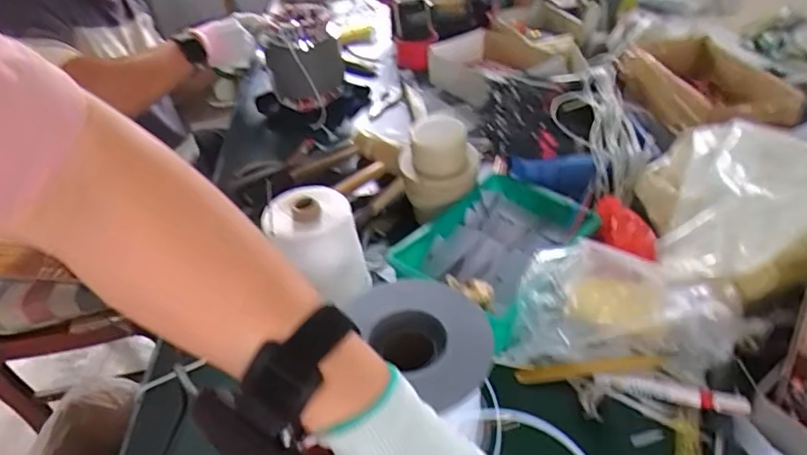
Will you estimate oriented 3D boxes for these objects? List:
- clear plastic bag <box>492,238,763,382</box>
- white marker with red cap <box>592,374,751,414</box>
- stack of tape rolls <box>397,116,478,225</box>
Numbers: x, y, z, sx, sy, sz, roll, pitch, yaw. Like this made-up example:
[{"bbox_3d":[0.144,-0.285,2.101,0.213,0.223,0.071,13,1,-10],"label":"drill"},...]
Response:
[{"bbox_3d":[0.247,0.098,0.579,0.246,0.128,0.074,5,42,13],"label":"clear plastic bag"},{"bbox_3d":[0.276,0.170,0.550,0.141,0.019,0.021,3,39,31],"label":"white marker with red cap"},{"bbox_3d":[0.051,-0.088,0.773,0.107,0.116,0.089,-1,41,5],"label":"stack of tape rolls"}]

